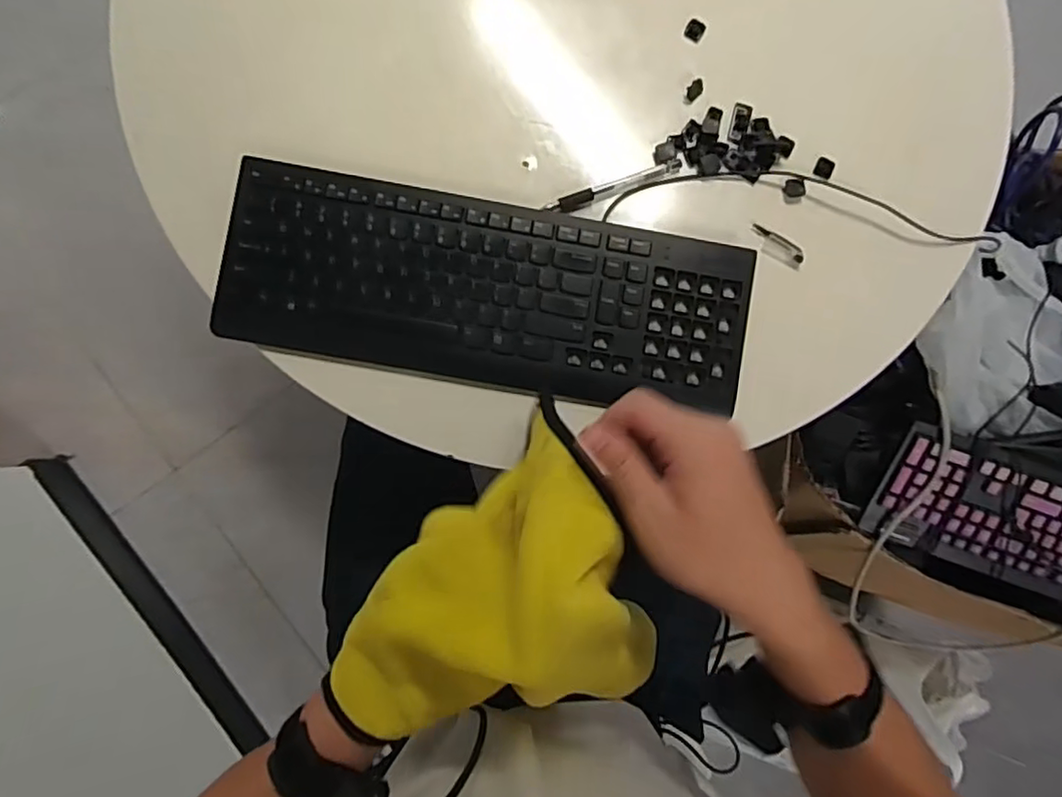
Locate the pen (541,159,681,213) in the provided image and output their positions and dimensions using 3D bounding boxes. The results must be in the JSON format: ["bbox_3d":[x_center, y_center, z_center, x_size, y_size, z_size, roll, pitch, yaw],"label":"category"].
[{"bbox_3d":[0.070,-0.180,0.518,0.122,0.008,0.014,-21,85,-8],"label":"pen"}]

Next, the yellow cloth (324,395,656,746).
[{"bbox_3d":[-0.037,0.138,0.388,0.205,0.107,0.182,-25,85,-9],"label":"yellow cloth"}]

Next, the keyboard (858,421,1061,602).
[{"bbox_3d":[0.620,0.164,0.725,0.431,0.030,0.143,20,106,-2],"label":"keyboard"}]

